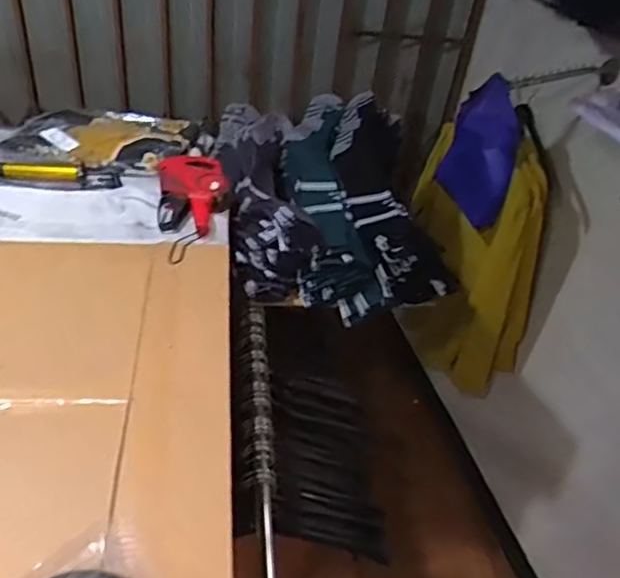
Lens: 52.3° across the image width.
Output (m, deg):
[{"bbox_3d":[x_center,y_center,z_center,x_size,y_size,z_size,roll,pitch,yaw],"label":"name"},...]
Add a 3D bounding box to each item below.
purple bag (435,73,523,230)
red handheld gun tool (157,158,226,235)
[{"bbox_3d":[0.416,-0.309,1.452,0.067,0.304,0.242,-8,52,-25],"label":"purple bag"},{"bbox_3d":[-0.213,-0.177,1.145,0.118,0.066,0.172,-2,38,-13],"label":"red handheld gun tool"}]

